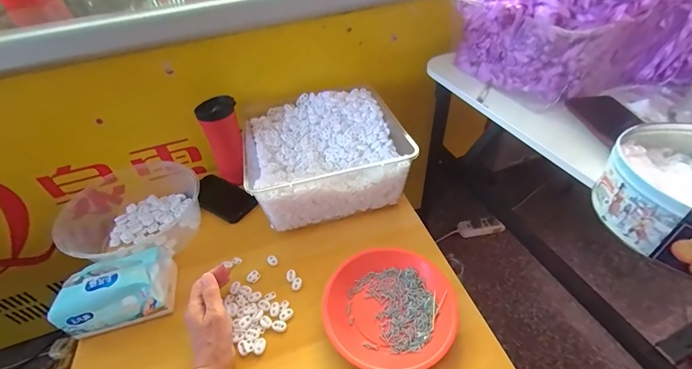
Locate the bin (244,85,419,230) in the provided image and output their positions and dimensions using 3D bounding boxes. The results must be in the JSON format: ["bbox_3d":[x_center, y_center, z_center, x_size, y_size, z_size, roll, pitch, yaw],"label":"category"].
[{"bbox_3d":[-0.047,-0.057,0.676,0.293,0.147,0.265,-13,43,-8],"label":"bin"}]

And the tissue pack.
[{"bbox_3d":[-0.362,0.166,0.512,0.145,0.079,0.094,-15,44,-10],"label":"tissue pack"}]

